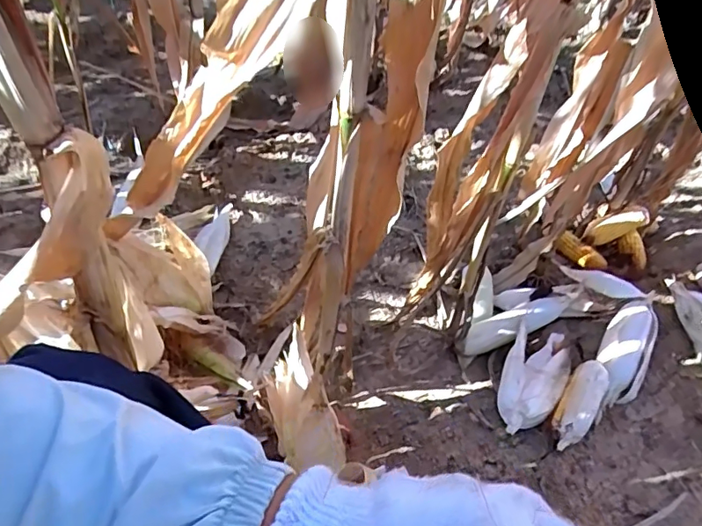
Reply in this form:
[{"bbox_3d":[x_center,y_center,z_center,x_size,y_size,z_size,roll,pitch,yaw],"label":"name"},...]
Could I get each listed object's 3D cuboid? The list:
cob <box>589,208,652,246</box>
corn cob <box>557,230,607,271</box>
[{"bbox_3d":[0.641,-0.088,1.238,0.169,0.049,0.048,-25,47,0],"label":"cob"},{"bbox_3d":[0.541,-0.023,1.206,0.125,0.044,0.053,35,48,12],"label":"corn cob"}]

